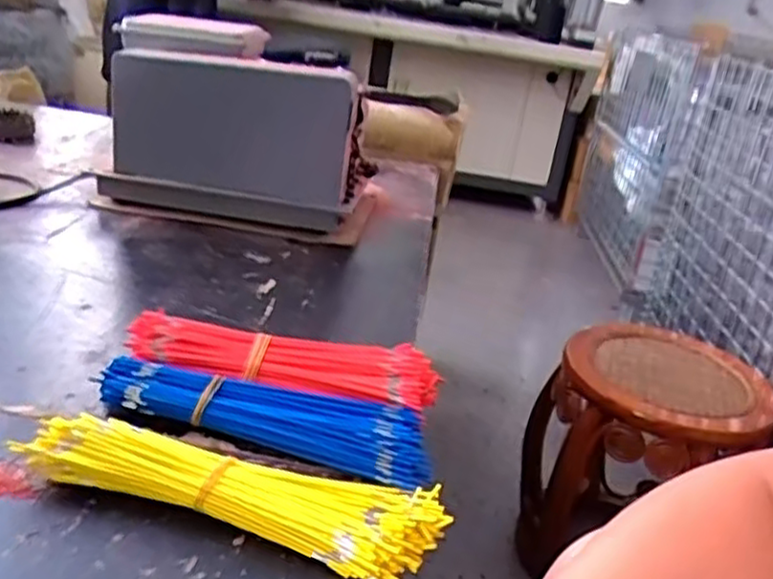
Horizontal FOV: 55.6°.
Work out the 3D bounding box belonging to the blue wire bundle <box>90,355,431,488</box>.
[{"bbox_3d":[-0.090,0.090,0.552,0.247,0.026,0.066,10,24,7],"label":"blue wire bundle"}]

